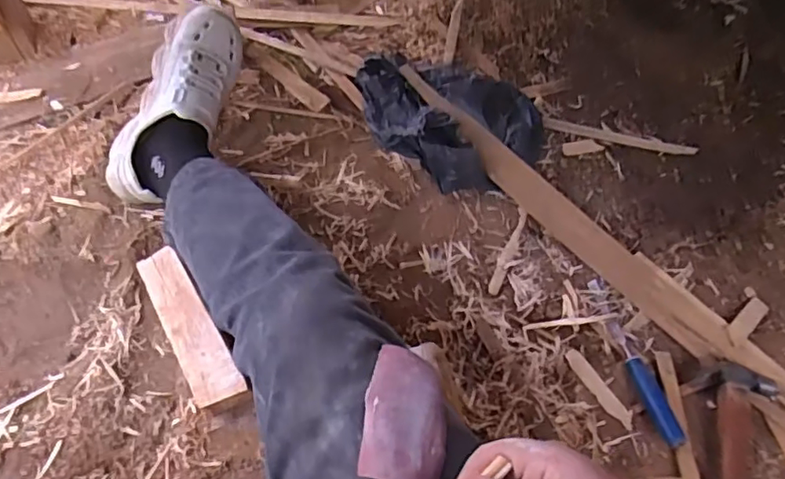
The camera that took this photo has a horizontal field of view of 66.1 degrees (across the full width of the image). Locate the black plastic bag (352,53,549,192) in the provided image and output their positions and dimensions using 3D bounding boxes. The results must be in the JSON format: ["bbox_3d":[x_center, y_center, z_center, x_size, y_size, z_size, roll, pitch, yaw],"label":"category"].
[{"bbox_3d":[0.098,-0.189,0.926,0.283,0.077,0.258,-2,59,-9],"label":"black plastic bag"}]

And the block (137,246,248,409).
[{"bbox_3d":[-0.248,0.106,0.734,0.054,0.037,0.221,-26,60,-20],"label":"block"}]

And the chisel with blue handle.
[{"bbox_3d":[0.288,0.139,0.730,0.028,0.022,0.221,-10,56,-11],"label":"chisel with blue handle"}]

